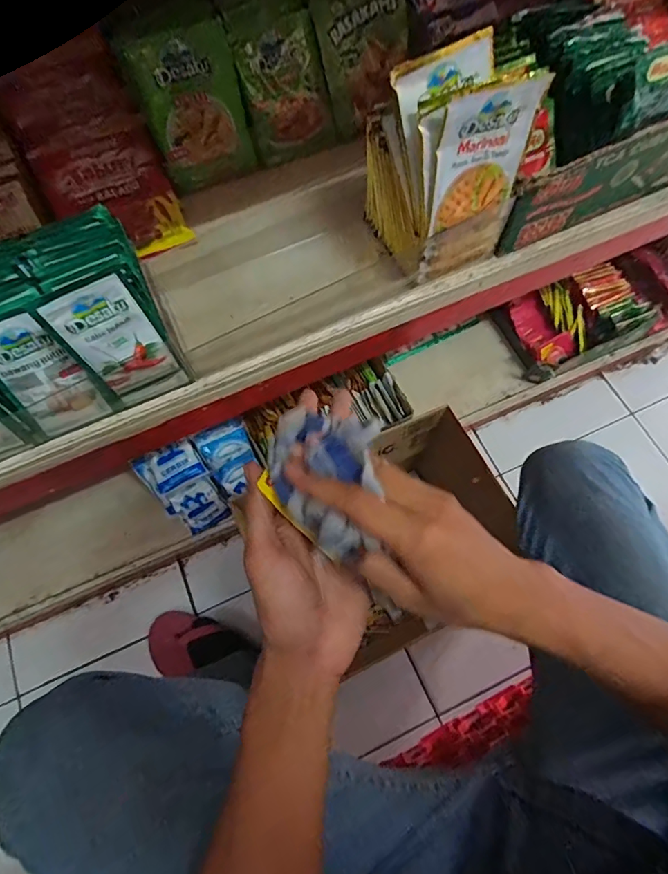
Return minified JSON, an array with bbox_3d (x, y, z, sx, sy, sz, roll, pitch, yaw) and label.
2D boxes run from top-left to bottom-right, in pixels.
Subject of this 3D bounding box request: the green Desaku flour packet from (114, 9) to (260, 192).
[{"bbox_3d":[-0.130,-0.312,0.453,0.092,0.127,0.020,-27,52,-9],"label":"green Desaku flour packet"}]

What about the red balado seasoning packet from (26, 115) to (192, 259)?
[{"bbox_3d":[-0.220,-0.242,0.472,0.113,0.010,0.138,-28,91,-7],"label":"red balado seasoning packet"}]

